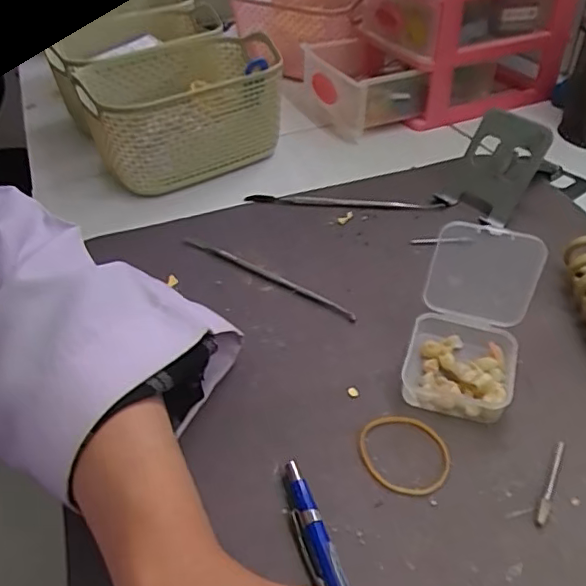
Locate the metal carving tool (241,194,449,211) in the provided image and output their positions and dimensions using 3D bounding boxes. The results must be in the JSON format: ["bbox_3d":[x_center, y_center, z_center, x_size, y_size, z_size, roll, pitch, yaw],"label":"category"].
[{"bbox_3d":[0.041,-0.072,0.457,0.156,0.008,0.015,5,41,9],"label":"metal carving tool"}]

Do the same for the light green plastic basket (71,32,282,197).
[{"bbox_3d":[-0.100,-0.164,0.513,0.159,0.085,0.158,-16,42,-15],"label":"light green plastic basket"}]

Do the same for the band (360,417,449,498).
[{"bbox_3d":[0.056,0.078,0.280,0.043,0.004,0.044,-1,40,1],"label":"band"}]

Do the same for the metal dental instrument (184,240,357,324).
[{"bbox_3d":[-0.018,-0.012,0.388,0.146,0.005,0.009,25,47,29],"label":"metal dental instrument"}]

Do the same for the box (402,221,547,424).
[{"bbox_3d":[0.094,0.011,0.299,0.056,0.075,0.076,14,43,18],"label":"box"}]

